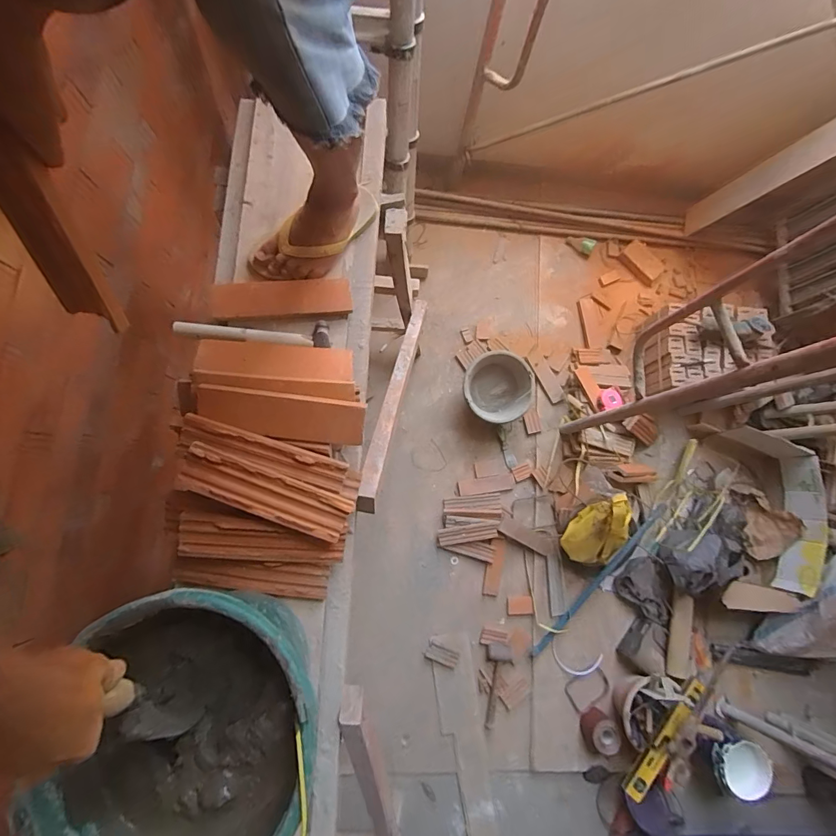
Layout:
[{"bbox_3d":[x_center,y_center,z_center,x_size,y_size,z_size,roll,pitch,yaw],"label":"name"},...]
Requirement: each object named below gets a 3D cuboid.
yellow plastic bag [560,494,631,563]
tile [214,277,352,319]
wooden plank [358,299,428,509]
[{"bbox_3d":[0.677,0.440,1.548,0.245,0.189,0.235,-30,85,-9],"label":"yellow plastic bag"},{"bbox_3d":[-0.238,-0.209,0.737,0.231,0.028,0.059,-6,79,-2],"label":"tile"},{"bbox_3d":[-0.046,-0.086,0.994,0.049,0.043,0.752,9,39,1],"label":"wooden plank"}]

